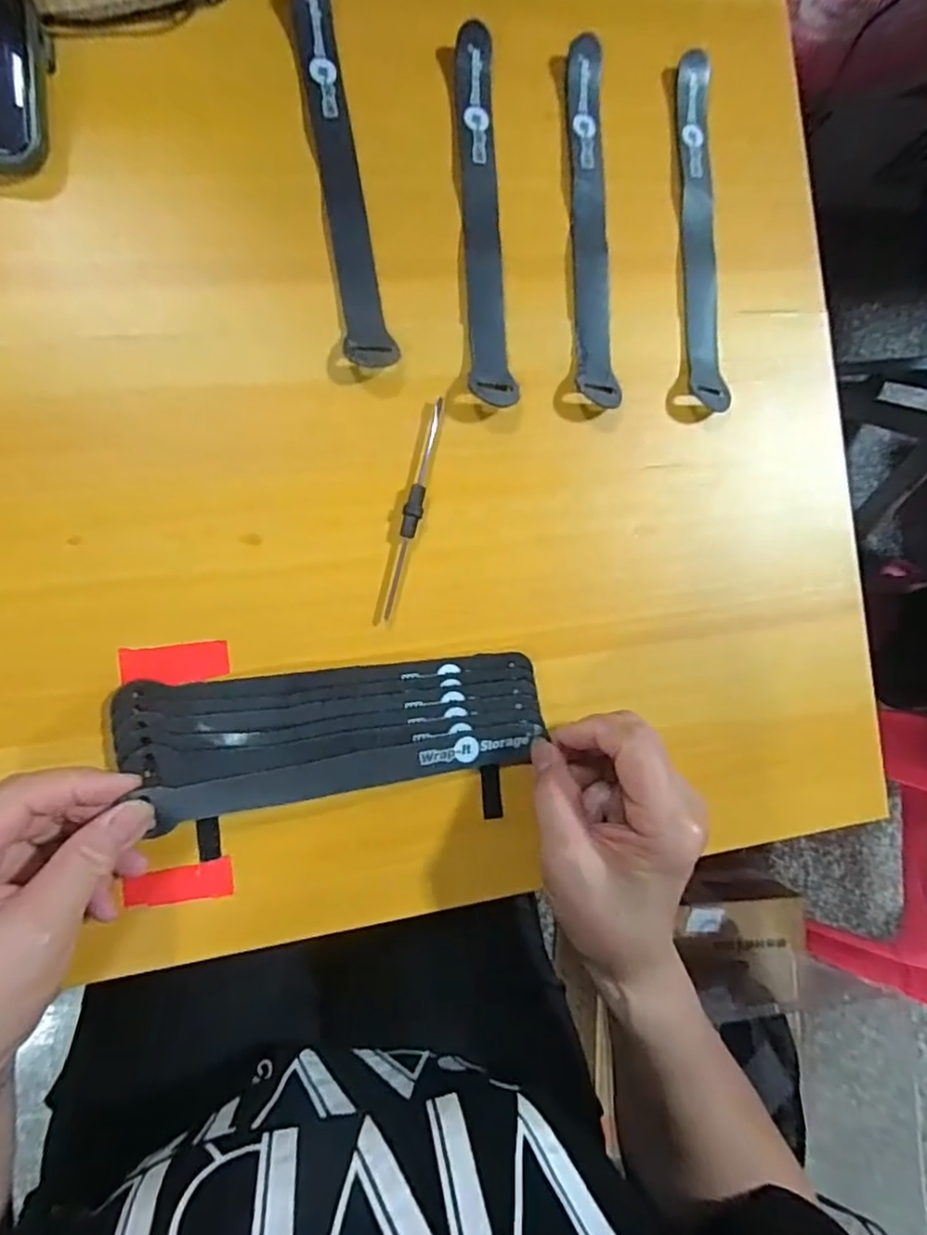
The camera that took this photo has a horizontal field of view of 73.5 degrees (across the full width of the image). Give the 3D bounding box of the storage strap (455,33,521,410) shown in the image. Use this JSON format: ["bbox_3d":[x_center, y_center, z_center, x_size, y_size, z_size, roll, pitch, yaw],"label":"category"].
[{"bbox_3d":[0.010,-0.206,0.321,0.022,0.009,0.189,-4,90,-9],"label":"storage strap"}]

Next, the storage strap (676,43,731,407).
[{"bbox_3d":[0.130,-0.211,0.340,0.023,0.010,0.194,-4,90,-9],"label":"storage strap"}]

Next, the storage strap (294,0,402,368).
[{"bbox_3d":[-0.060,-0.221,0.310,0.023,0.009,0.190,-9,90,-9],"label":"storage strap"}]

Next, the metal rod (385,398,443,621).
[{"bbox_3d":[-0.025,-0.055,0.312,0.009,0.006,0.113,16,87,-8],"label":"metal rod"}]

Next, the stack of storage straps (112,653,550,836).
[{"bbox_3d":[-0.059,0.055,0.297,0.196,0.021,0.059,-5,90,-11],"label":"stack of storage straps"}]

